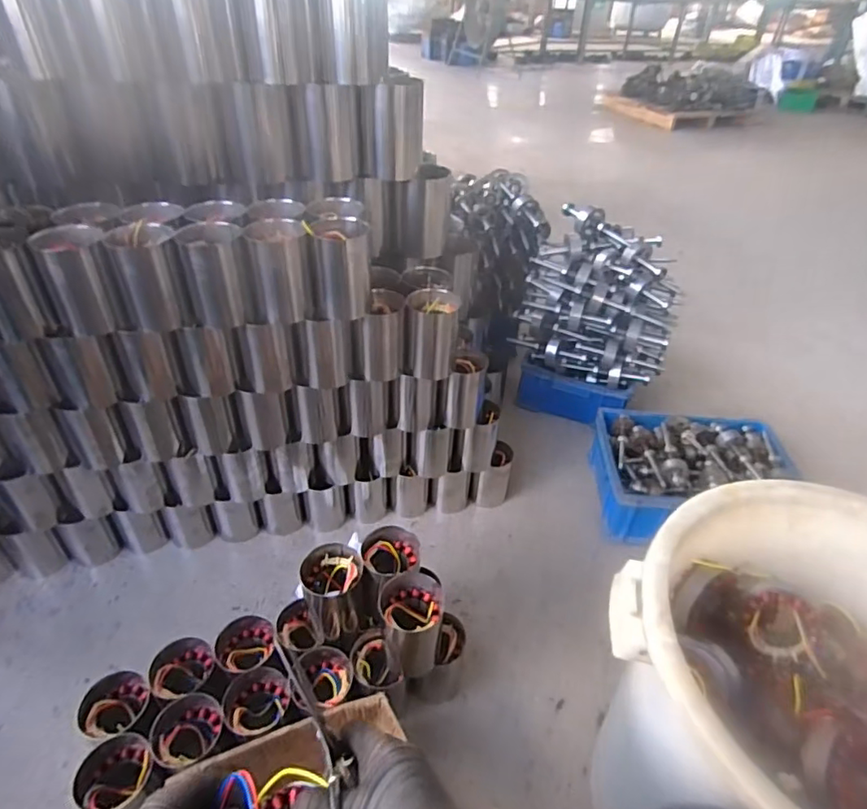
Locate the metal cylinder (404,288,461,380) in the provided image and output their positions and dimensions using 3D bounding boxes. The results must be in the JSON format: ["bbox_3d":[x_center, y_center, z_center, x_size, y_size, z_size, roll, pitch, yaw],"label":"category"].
[{"bbox_3d":[-0.002,-0.122,0.976,0.090,0.146,0.081,5,38,3],"label":"metal cylinder"}]

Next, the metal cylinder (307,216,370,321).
[{"bbox_3d":[-0.145,-0.209,0.841,0.093,0.131,0.080,-5,39,-9],"label":"metal cylinder"}]

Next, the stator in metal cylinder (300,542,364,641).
[{"bbox_3d":[-0.155,0.287,0.849,0.086,0.123,0.086,2,38,-1],"label":"stator in metal cylinder"}]

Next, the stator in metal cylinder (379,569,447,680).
[{"bbox_3d":[-0.034,0.333,0.827,0.095,0.123,0.095,11,39,11],"label":"stator in metal cylinder"}]

